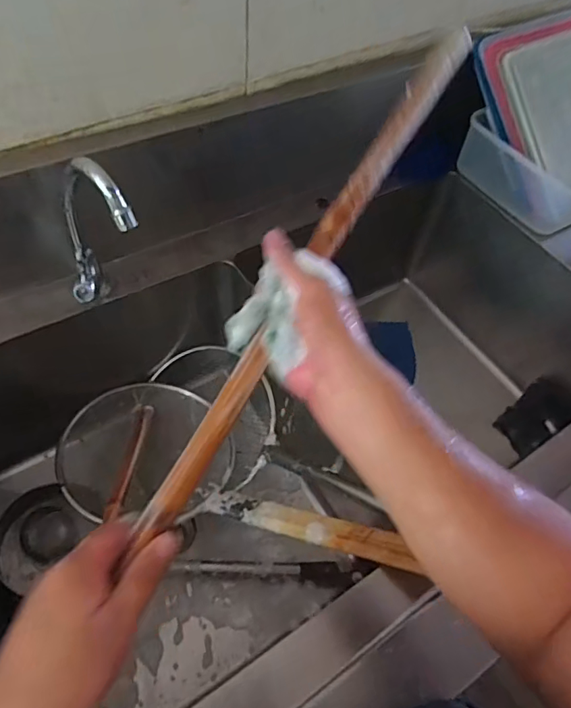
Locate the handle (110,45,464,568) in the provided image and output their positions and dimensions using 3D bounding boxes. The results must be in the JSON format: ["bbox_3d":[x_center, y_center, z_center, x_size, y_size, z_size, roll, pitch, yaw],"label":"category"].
[{"bbox_3d":[0.028,-0.080,0.413,0.027,0.024,0.519,29,76,14],"label":"handle"}]

